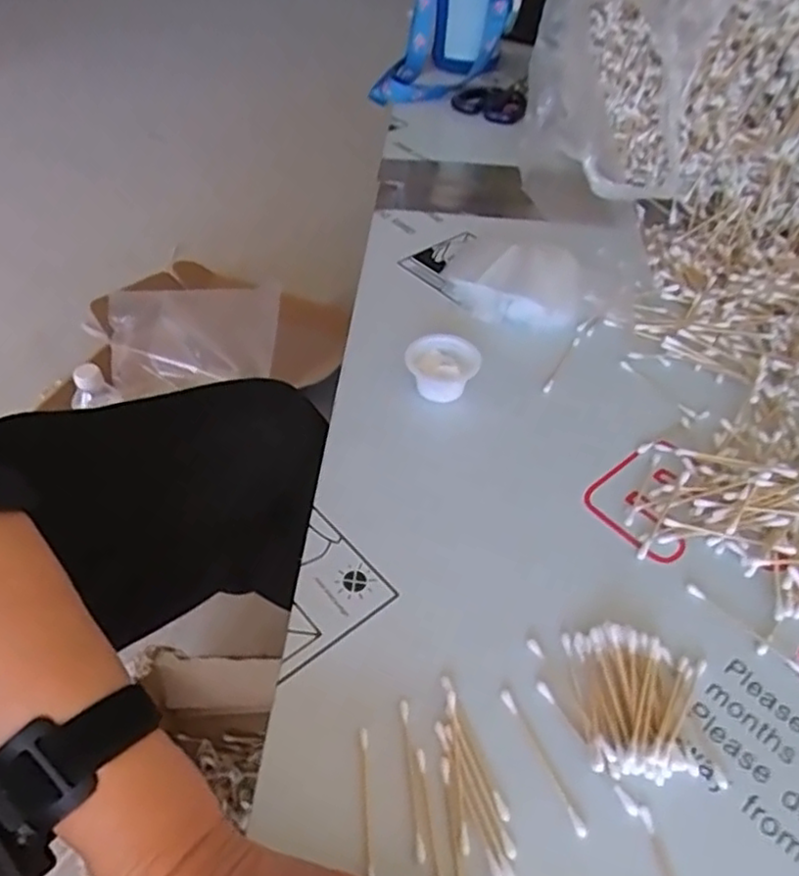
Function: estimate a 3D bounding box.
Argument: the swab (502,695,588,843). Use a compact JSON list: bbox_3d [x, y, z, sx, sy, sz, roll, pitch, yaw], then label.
[{"bbox_3d":[0.070,0.156,0.333,0.006,0.004,0.073,-18,51,-17],"label":"swab"}]

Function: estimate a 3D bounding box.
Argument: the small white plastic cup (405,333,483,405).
[{"bbox_3d":[0.034,-0.052,0.506,0.053,0.027,0.049,1,48,-1],"label":"small white plastic cup"}]

